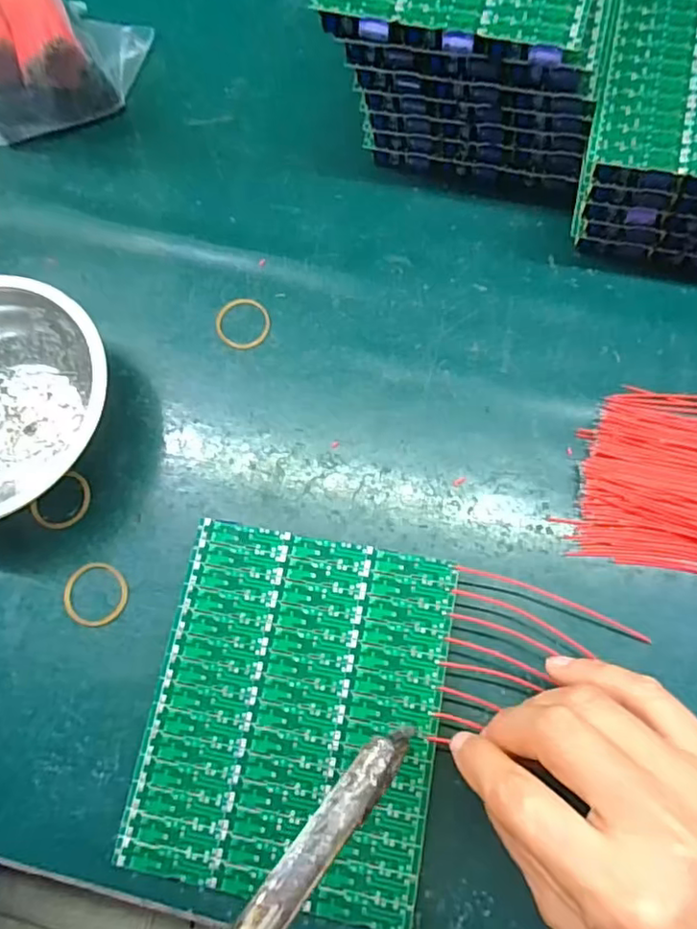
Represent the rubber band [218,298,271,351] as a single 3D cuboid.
[{"bbox_3d":[-0.059,-0.080,0.336,0.030,0.004,0.031,-1,74,4],"label":"rubber band"}]

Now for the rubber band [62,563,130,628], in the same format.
[{"bbox_3d":[-0.125,0.064,0.298,0.032,0.004,0.031,-1,74,4],"label":"rubber band"}]

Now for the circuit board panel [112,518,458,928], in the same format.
[{"bbox_3d":[-0.024,0.108,0.266,0.124,0.004,0.149,9,74,7],"label":"circuit board panel"}]

